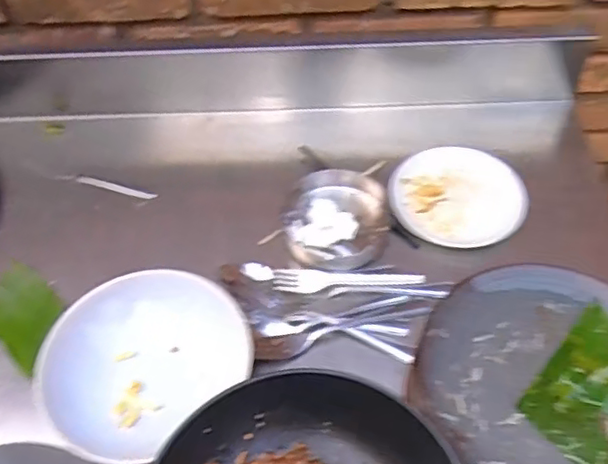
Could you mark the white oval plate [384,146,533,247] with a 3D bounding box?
[{"bbox_3d":[0.175,-0.041,0.717,0.148,0.034,0.128,3,52,3],"label":"white oval plate"}]

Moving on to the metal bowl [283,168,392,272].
[{"bbox_3d":[0.036,-0.012,0.679,0.113,0.055,0.101,2,52,2],"label":"metal bowl"}]

